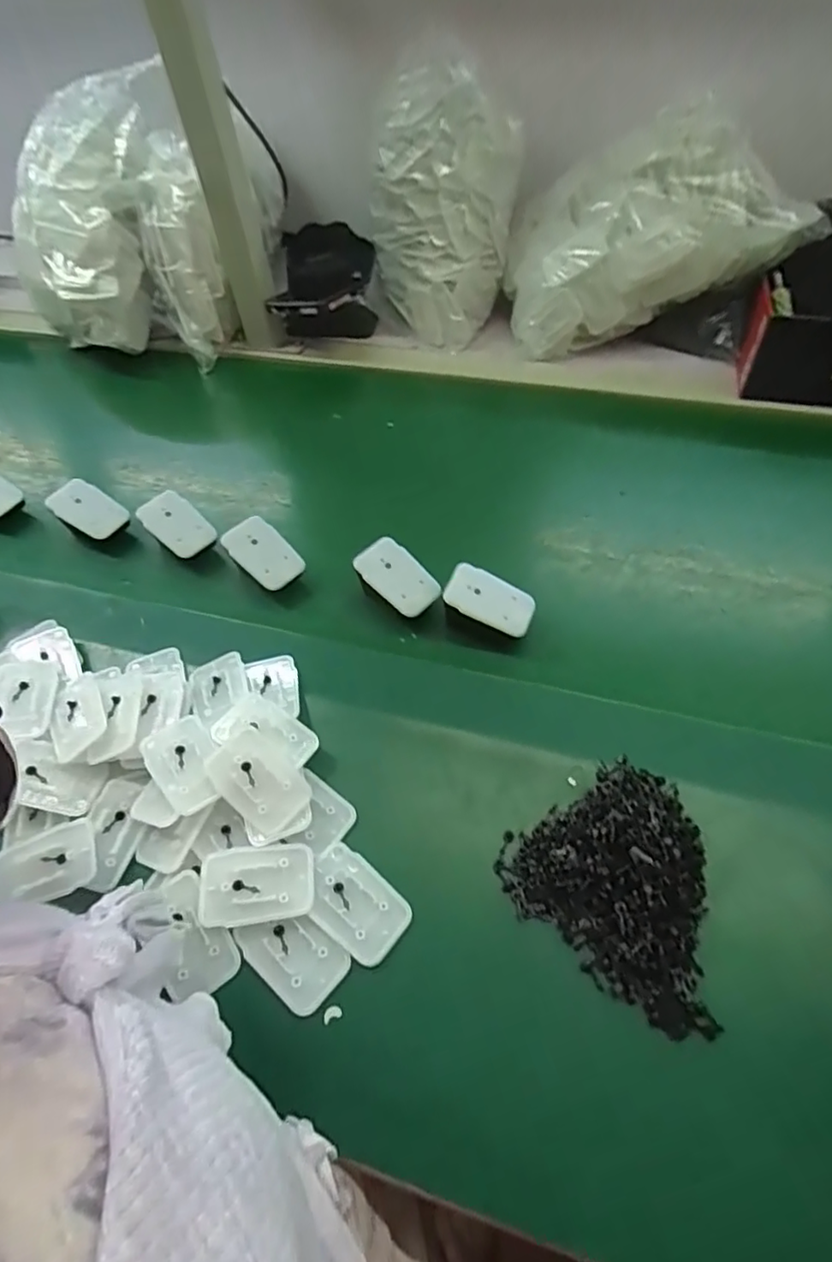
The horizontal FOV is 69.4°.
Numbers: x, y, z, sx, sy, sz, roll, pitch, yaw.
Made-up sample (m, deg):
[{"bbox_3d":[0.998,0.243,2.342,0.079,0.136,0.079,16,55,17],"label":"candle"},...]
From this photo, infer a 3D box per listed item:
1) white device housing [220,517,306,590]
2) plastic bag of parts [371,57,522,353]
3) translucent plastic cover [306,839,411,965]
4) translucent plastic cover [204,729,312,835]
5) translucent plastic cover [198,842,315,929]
[{"bbox_3d":[-0.133,-0.068,0.525,0.068,0.010,0.042,44,74,4],"label":"white device housing"},{"bbox_3d":[0.032,-0.457,0.677,0.157,0.263,0.134,-3,54,1],"label":"plastic bag of parts"},{"bbox_3d":[-0.039,0.171,0.377,0.069,0.007,0.045,33,63,24],"label":"translucent plastic cover"},{"bbox_3d":[-0.106,0.101,0.406,0.047,0.007,0.066,-39,77,-24],"label":"translucent plastic cover"},{"bbox_3d":[-0.100,0.160,0.380,0.069,0.012,0.045,-9,54,-2],"label":"translucent plastic cover"}]

